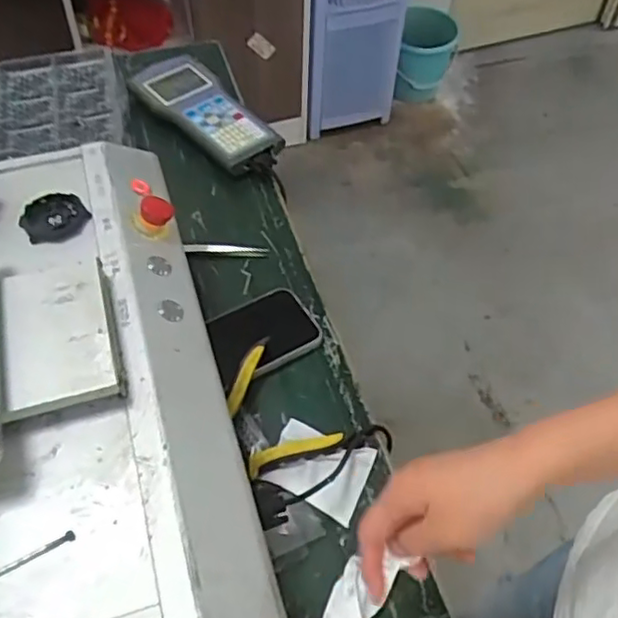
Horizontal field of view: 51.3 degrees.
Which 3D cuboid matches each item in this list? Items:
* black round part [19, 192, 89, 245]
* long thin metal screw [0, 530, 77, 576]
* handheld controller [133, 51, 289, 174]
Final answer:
[{"bbox_3d":[-0.224,-0.080,0.565,0.054,0.007,0.054,1,53,-1],"label":"black round part"},{"bbox_3d":[-0.172,0.152,0.391,0.059,0.004,0.006,-25,57,-19],"label":"long thin metal screw"},{"bbox_3d":[-0.135,-0.263,0.869,0.095,0.034,0.250,-37,62,-26],"label":"handheld controller"}]

